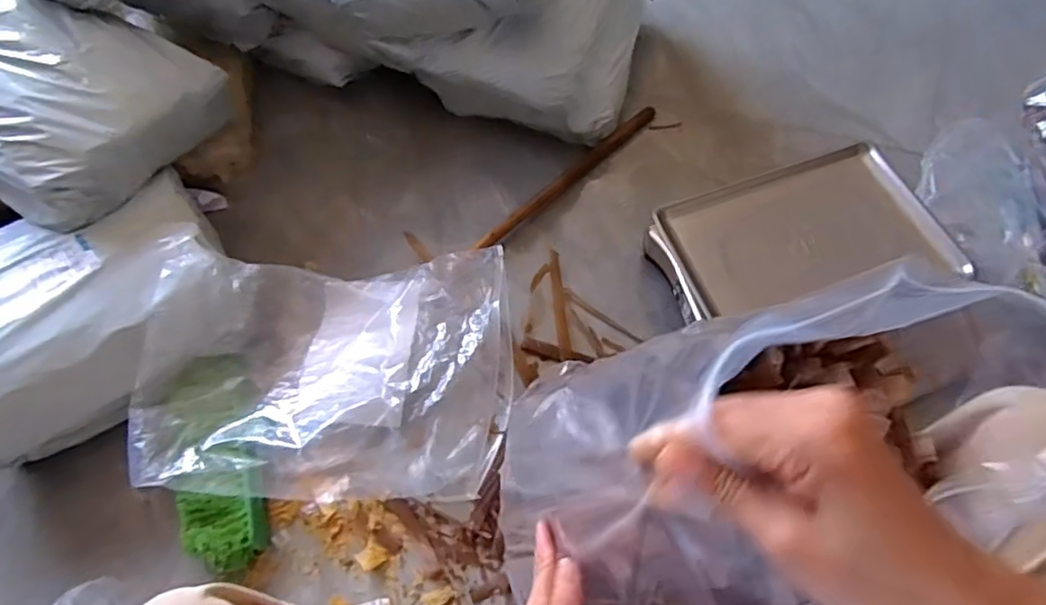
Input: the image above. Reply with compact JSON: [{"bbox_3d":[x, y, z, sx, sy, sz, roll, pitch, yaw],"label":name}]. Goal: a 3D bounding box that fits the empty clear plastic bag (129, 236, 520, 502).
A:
[{"bbox_3d":[-0.246,0.090,0.819,0.450,0.134,0.301,-1,62,3],"label":"empty clear plastic bag"}]

